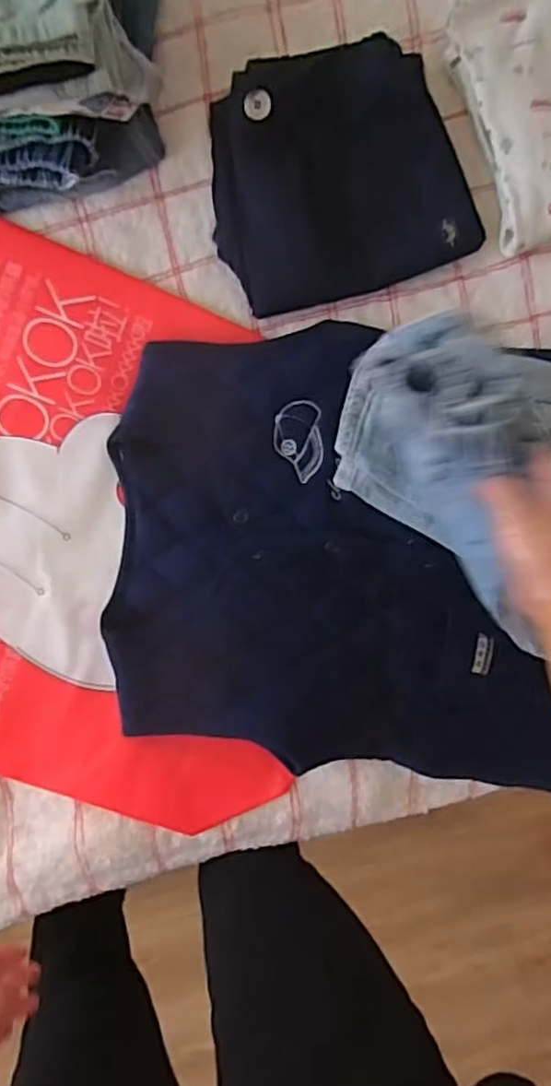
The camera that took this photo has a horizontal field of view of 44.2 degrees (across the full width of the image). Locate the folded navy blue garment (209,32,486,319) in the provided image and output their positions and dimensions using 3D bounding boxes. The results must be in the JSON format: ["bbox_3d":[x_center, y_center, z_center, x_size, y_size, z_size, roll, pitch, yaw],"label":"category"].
[{"bbox_3d":[0.053,-0.301,0.562,0.205,0.056,0.175,-20,95,-2],"label":"folded navy blue garment"}]

